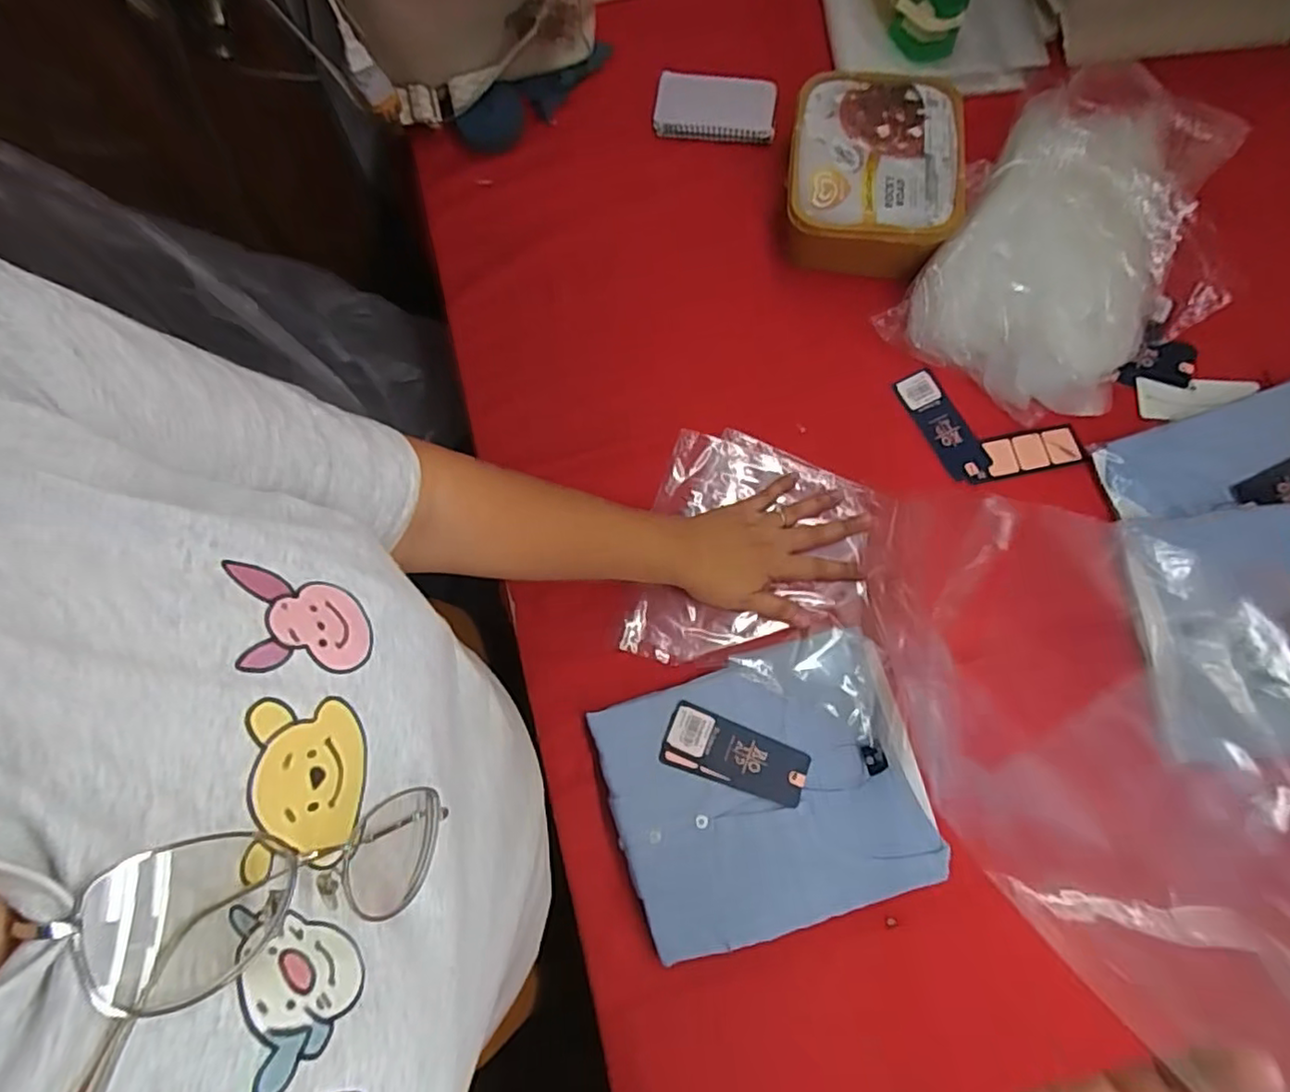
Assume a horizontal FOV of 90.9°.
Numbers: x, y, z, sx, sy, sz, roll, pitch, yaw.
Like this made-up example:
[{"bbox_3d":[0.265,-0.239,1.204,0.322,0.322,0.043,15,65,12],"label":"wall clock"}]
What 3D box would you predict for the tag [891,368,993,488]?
[{"bbox_3d":[0.298,-0.120,0.636,0.044,0.008,0.124,-26,76,-2],"label":"tag"}]

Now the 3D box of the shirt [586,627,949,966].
[{"bbox_3d":[0.101,0.203,0.534,0.249,0.025,0.212,-14,76,-6],"label":"shirt"}]

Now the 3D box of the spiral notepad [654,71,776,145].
[{"bbox_3d":[0.080,-0.501,0.721,0.132,0.012,0.076,5,82,-1],"label":"spiral notepad"}]

